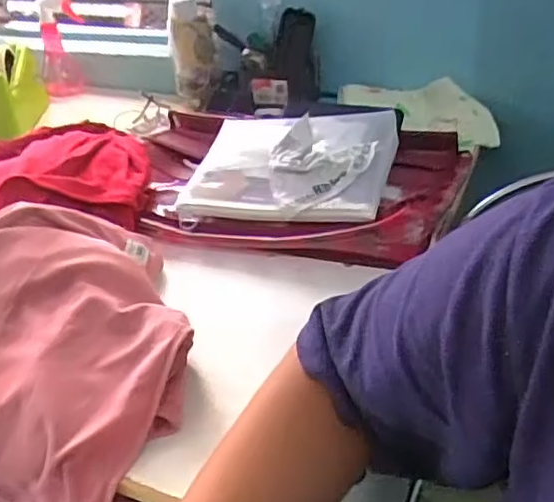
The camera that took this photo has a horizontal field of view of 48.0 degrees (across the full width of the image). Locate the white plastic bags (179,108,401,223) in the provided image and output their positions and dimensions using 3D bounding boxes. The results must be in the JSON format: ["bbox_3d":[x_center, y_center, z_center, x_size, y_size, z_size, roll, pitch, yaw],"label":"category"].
[{"bbox_3d":[0.014,-0.104,0.690,0.214,0.035,0.167,3,51,21],"label":"white plastic bags"}]

